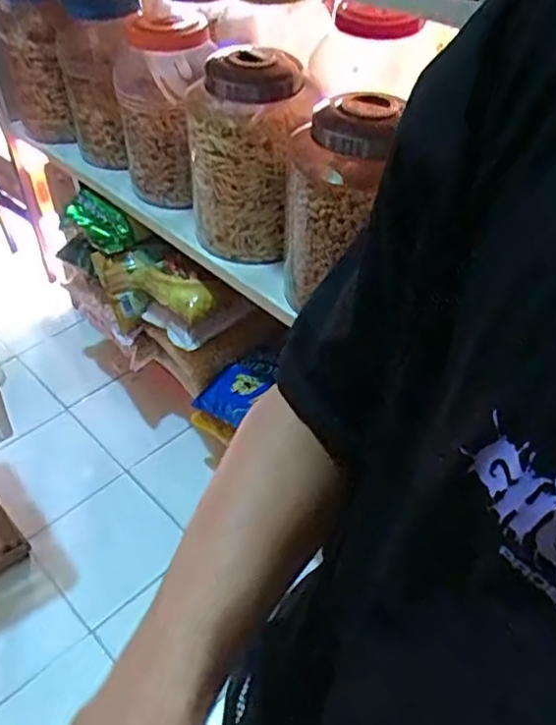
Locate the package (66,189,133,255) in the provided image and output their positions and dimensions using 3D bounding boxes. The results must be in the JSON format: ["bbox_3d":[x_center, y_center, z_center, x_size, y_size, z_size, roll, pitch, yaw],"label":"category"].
[{"bbox_3d":[-0.432,-0.343,1.548,0.182,0.061,0.082,41,57,17],"label":"package"}]

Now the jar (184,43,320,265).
[{"bbox_3d":[-0.053,-0.388,1.258,0.232,0.357,0.214,0,45,0],"label":"jar"}]

